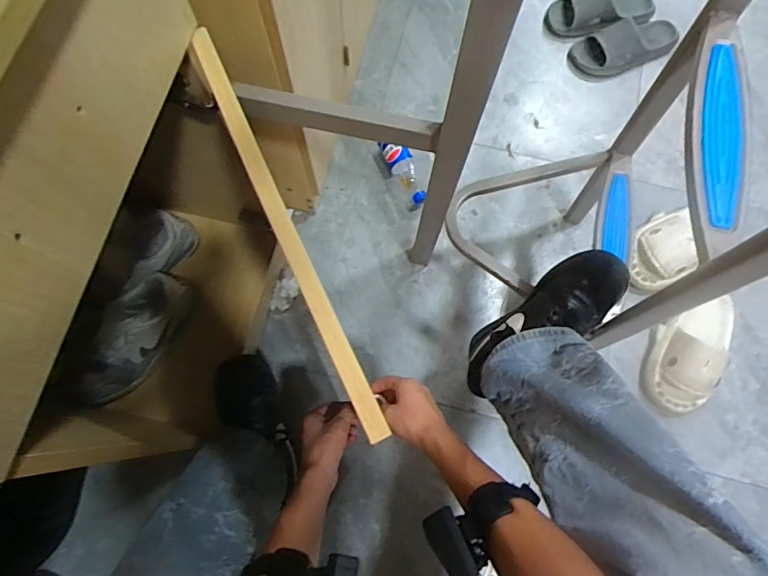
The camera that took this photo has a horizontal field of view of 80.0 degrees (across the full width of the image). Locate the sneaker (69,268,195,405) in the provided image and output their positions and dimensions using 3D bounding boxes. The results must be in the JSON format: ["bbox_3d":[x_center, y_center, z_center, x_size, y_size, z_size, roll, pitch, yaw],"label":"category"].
[{"bbox_3d":[-0.427,0.090,0.787,0.091,0.083,0.247,21,75,4],"label":"sneaker"}]

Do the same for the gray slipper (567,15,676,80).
[{"bbox_3d":[0.585,-0.586,1.099,0.250,0.087,0.114,-13,75,-2],"label":"gray slipper"}]

